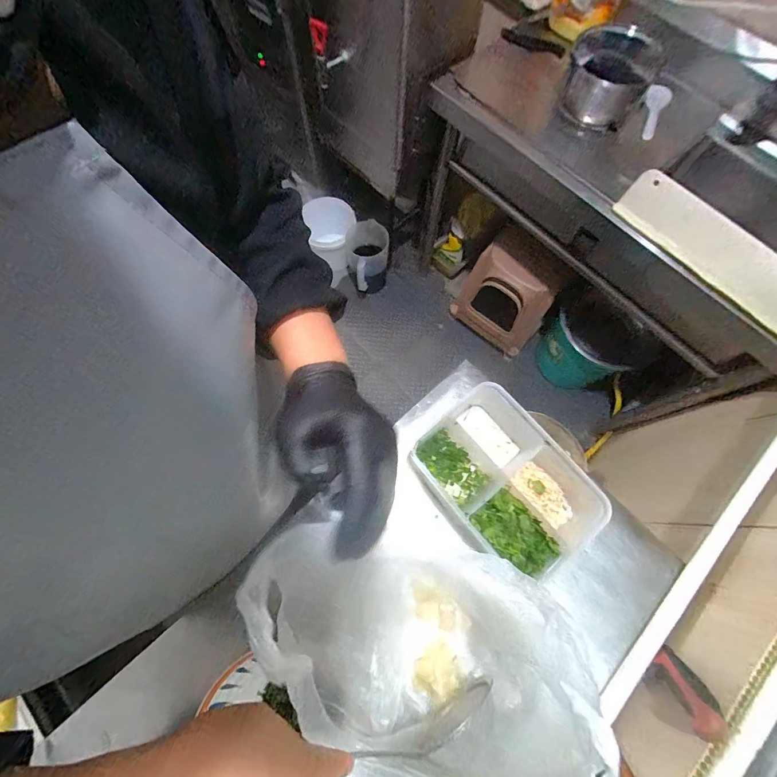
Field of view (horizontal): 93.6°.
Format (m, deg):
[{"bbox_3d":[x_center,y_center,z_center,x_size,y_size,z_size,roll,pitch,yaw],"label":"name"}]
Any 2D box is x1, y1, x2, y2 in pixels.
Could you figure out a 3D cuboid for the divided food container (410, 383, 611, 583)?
[{"bbox_3d":[0.150,0.119,0.485,0.155,0.082,0.237,-38,75,-12],"label":"divided food container"}]

